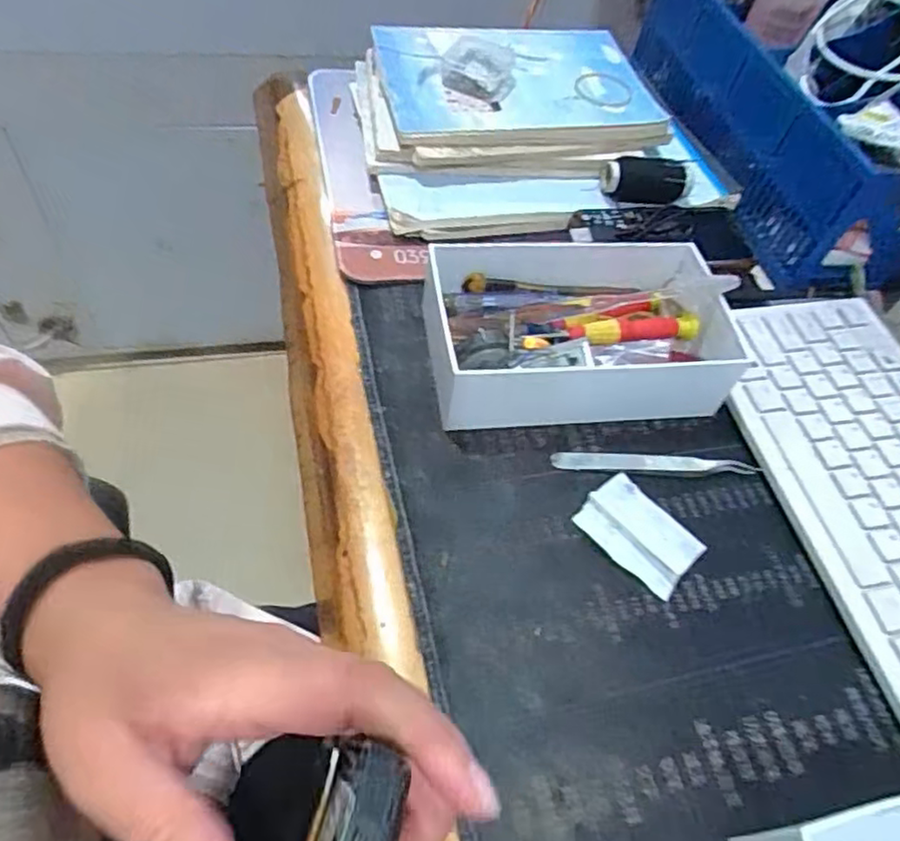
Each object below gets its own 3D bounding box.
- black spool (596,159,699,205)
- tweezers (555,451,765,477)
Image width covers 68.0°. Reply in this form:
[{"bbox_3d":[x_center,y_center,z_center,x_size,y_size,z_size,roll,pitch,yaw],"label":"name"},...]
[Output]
[{"bbox_3d":[0.140,-0.169,0.474,0.064,0.027,0.022,14,55,1],"label":"black spool"},{"bbox_3d":[0.115,0.025,0.375,0.115,0.004,0.013,5,55,-5],"label":"tweezers"}]

